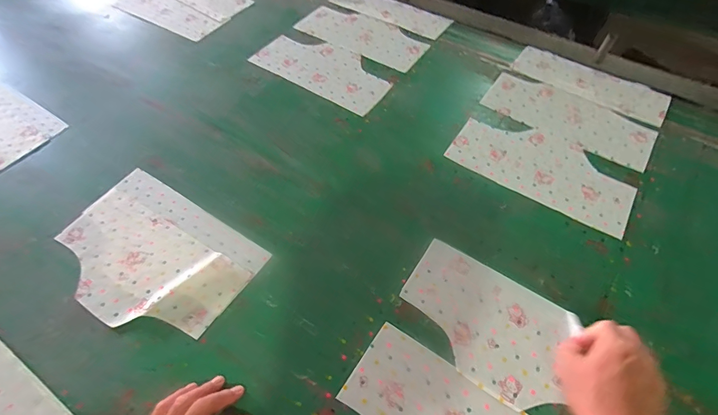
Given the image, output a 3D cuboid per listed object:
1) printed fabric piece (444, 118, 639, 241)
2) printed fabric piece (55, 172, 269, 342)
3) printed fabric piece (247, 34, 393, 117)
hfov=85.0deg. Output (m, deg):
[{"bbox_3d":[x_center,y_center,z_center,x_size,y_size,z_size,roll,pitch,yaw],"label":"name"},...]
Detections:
[{"bbox_3d":[0.340,-0.079,0.731,0.319,0.005,0.165,29,60,19],"label":"printed fabric piece"},{"bbox_3d":[-0.329,0.073,0.619,0.316,0.007,0.210,29,59,19],"label":"printed fabric piece"},{"bbox_3d":[-0.078,-0.317,0.891,0.322,0.005,0.164,31,60,20],"label":"printed fabric piece"}]

